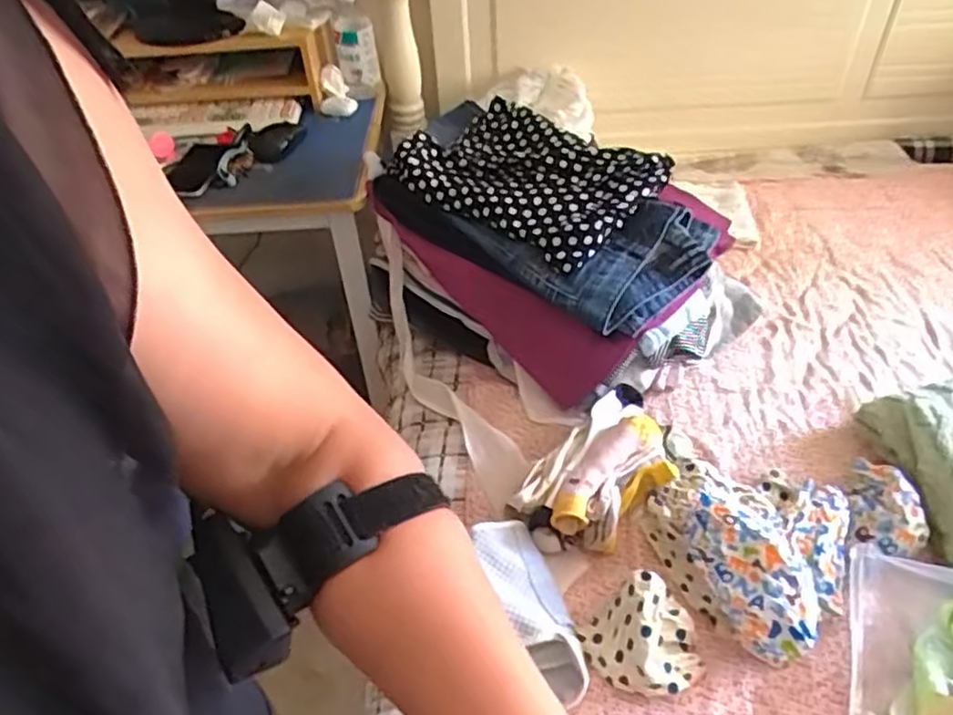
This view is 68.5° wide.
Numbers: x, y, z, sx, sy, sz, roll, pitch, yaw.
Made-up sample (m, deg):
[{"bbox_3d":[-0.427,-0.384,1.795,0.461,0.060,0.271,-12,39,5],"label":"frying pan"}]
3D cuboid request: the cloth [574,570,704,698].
[{"bbox_3d":[0.171,0.288,0.716,0.104,0.066,0.107,-15,46,-12],"label":"cloth"}]

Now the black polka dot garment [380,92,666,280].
[{"bbox_3d":[0.067,-0.261,0.995,0.240,0.058,0.339,-36,53,-29],"label":"black polka dot garment"}]

